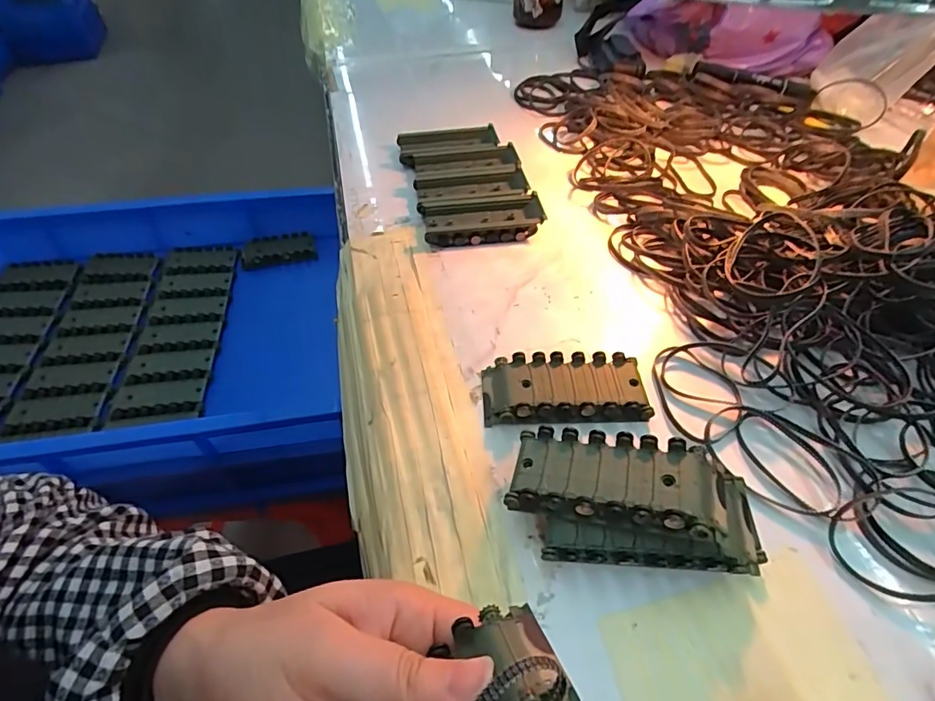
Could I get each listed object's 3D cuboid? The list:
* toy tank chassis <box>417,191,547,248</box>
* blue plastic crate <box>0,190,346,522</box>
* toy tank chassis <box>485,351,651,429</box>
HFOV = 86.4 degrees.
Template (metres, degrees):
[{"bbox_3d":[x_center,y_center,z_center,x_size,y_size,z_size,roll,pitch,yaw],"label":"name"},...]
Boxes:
[{"bbox_3d":[0.012,-0.111,0.420,0.098,0.016,0.050,-7,49,-4],"label":"toy tank chassis"},{"bbox_3d":[-0.382,-0.014,0.564,0.470,0.118,0.368,-8,49,-5],"label":"blue plastic crate"},{"bbox_3d":[0.058,0.024,0.303,0.096,0.017,0.046,-1,49,1],"label":"toy tank chassis"}]

